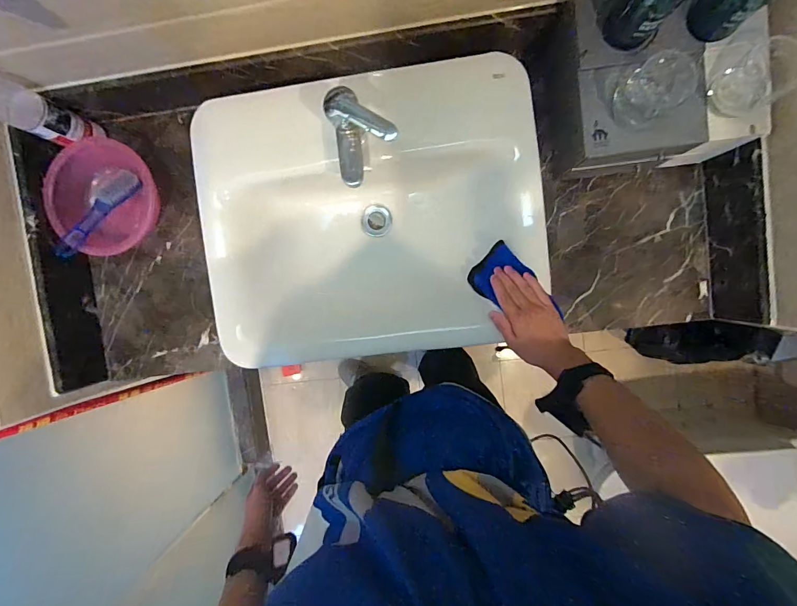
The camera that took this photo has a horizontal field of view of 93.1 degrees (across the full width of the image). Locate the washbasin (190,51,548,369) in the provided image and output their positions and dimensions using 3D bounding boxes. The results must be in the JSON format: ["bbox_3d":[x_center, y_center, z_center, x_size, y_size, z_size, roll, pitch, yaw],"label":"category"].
[{"bbox_3d":[-0.046,-0.138,0.659,0.531,0.134,0.441,-6,94,5],"label":"washbasin"}]

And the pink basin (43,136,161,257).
[{"bbox_3d":[-0.536,-0.193,0.692,0.155,0.078,0.202,27,96,2],"label":"pink basin"}]

